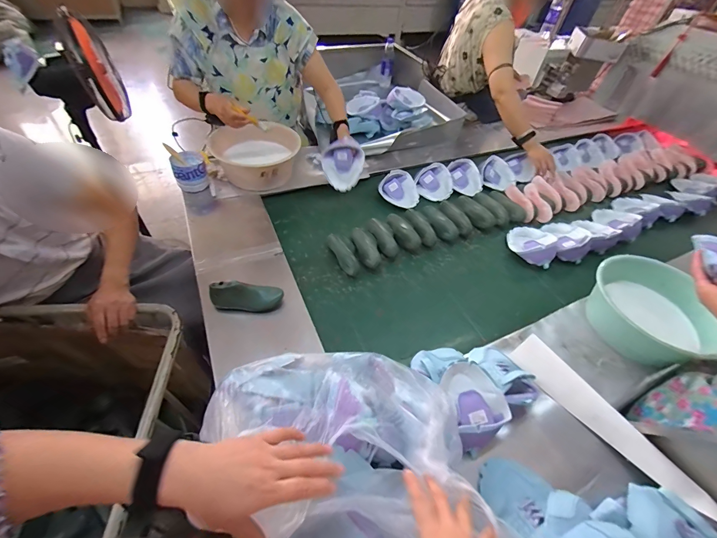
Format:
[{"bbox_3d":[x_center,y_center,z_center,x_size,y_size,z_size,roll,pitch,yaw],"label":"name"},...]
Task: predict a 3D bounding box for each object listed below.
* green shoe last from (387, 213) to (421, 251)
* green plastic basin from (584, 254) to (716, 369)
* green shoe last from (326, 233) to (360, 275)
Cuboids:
[{"bbox_3d":[0.151,-0.125,1.057,0.071,0.045,0.165,-13,53,-16],"label":"green shoe last"},{"bbox_3d":[0.758,0.119,0.851,0.289,0.160,0.289,3,50,-3],"label":"green plastic basin"},{"bbox_3d":[-0.047,-0.047,0.958,0.050,0.049,0.152,-17,54,-19],"label":"green shoe last"}]

